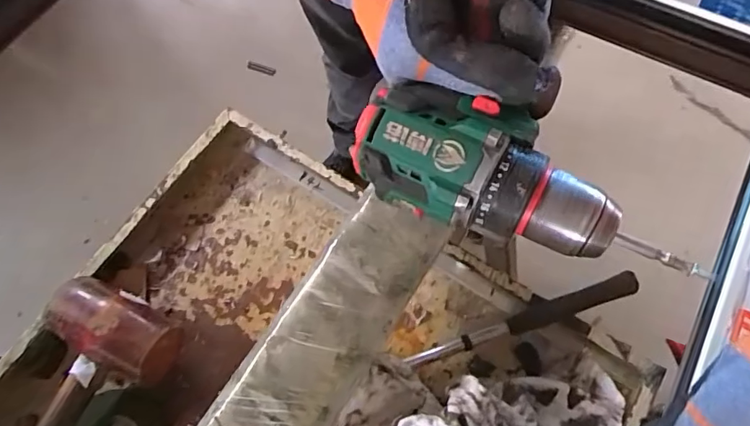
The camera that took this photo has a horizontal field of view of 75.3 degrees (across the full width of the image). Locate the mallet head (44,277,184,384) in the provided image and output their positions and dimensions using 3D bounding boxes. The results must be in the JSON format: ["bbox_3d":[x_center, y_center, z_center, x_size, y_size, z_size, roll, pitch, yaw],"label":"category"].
[{"bbox_3d":[-0.246,0.114,0.467,0.118,0.072,0.062,24,70,11],"label":"mallet head"}]

